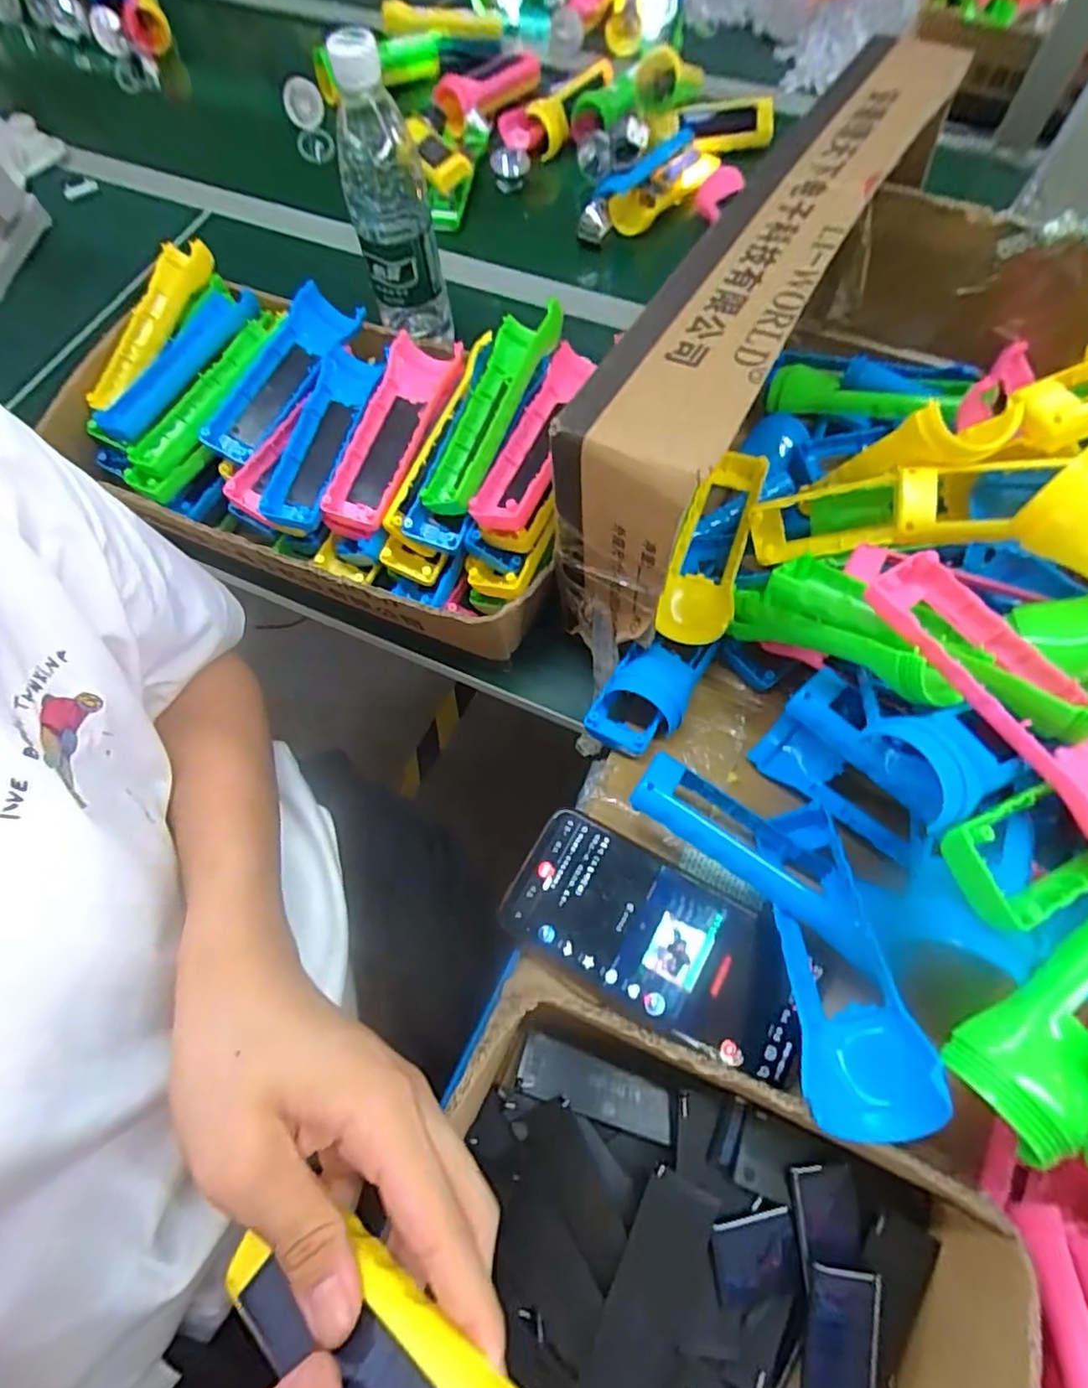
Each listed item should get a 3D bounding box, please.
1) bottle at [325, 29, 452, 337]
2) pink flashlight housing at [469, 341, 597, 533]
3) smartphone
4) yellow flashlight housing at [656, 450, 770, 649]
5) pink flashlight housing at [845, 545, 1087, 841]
[{"bbox_3d":[-0.120,-0.376,0.499,0.062,0.216,0.055,-13,66,-4],"label":"bottle"},{"bbox_3d":[-0.001,-0.173,0.408,0.045,0.027,0.151,20,68,10],"label":"pink flashlight housing"},{"bbox_3d":[0.065,0.132,0.332,0.172,0.007,0.077,24,69,11],"label":"smartphone"},{"bbox_3d":[0.112,-0.102,0.407,0.043,0.028,0.150,18,68,9],"label":"yellow flashlight housing"},{"bbox_3d":[0.209,-0.006,0.281,0.051,0.024,0.165,-29,69,-11],"label":"pink flashlight housing"}]

